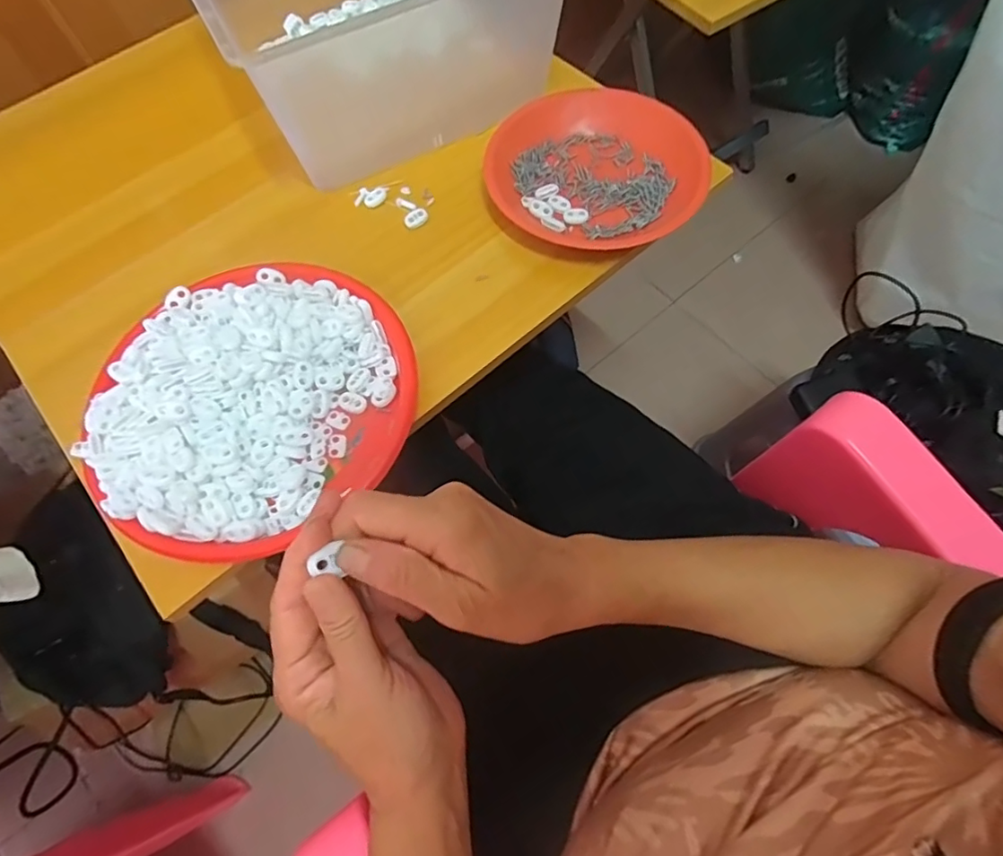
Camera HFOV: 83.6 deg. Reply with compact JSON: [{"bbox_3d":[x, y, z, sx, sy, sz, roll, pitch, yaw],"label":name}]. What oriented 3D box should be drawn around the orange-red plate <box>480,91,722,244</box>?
[{"bbox_3d":[0.092,-0.247,0.519,0.192,0.037,0.176,-1,67,2],"label":"orange-red plate"}]

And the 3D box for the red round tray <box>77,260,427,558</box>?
[{"bbox_3d":[-0.187,-0.027,0.429,0.231,0.052,0.214,-1,67,2],"label":"red round tray"}]

